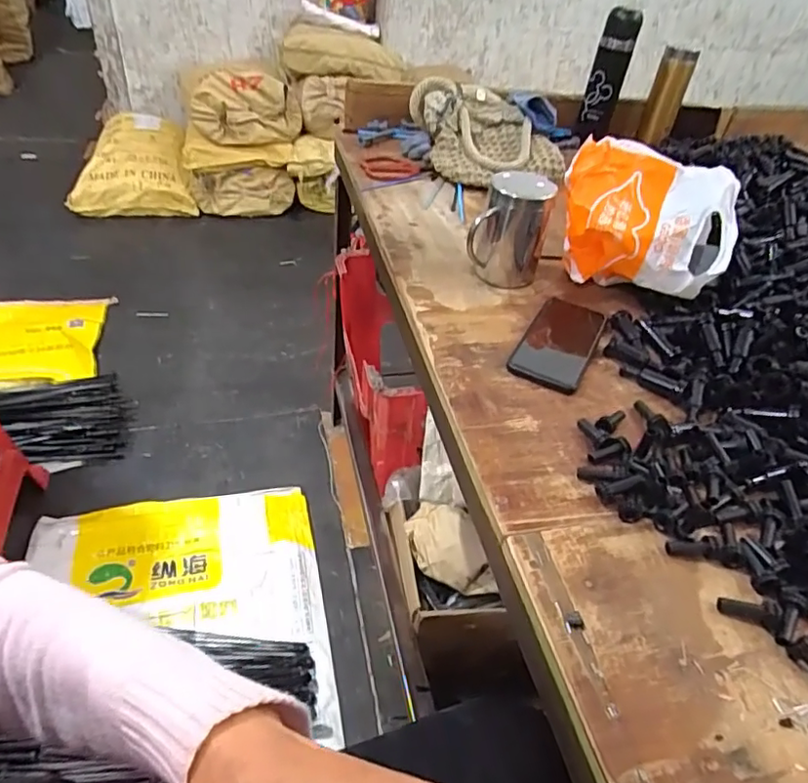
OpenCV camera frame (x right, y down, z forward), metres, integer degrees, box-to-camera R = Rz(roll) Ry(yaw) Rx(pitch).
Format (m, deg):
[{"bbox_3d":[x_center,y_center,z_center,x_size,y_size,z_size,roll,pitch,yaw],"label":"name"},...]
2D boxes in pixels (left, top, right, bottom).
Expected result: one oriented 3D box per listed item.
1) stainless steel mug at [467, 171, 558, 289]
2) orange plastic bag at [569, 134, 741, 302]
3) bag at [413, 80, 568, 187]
[{"bbox_3d":[0.128,-0.194,0.694,0.085,0.125,0.077,16,42,10],"label":"stainless steel mug"},{"bbox_3d":[0.283,-0.197,0.686,0.196,0.139,0.115,21,43,14],"label":"orange plastic bag"},{"bbox_3d":[0.142,-0.443,0.961,0.213,0.115,0.202,-11,45,-20],"label":"bag"}]

